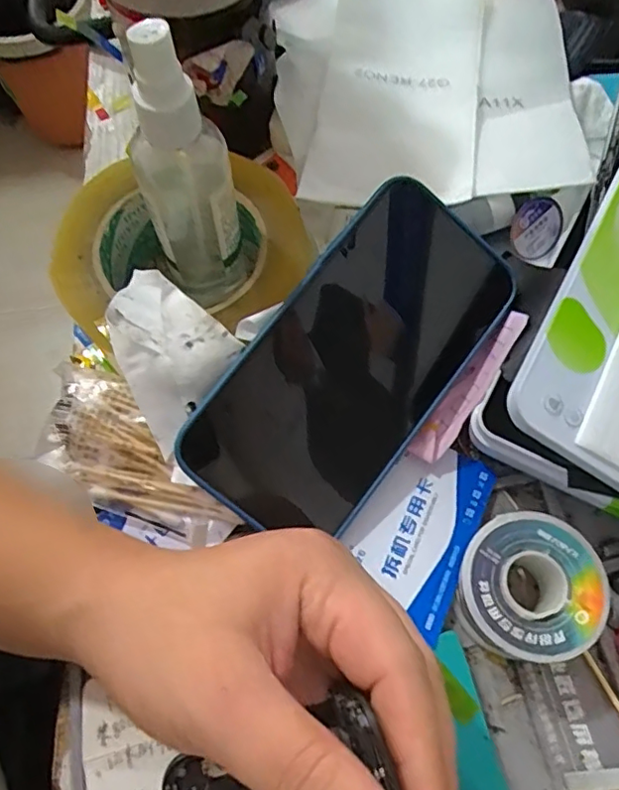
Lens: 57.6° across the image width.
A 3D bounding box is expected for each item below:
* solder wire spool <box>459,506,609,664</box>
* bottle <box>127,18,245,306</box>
[{"bbox_3d":[0.087,0.077,0.229,0.053,0.029,0.053,0,68,0],"label":"solder wire spool"},{"bbox_3d":[-0.053,-0.088,0.249,0.037,0.135,0.029,-18,69,-7],"label":"bottle"}]

